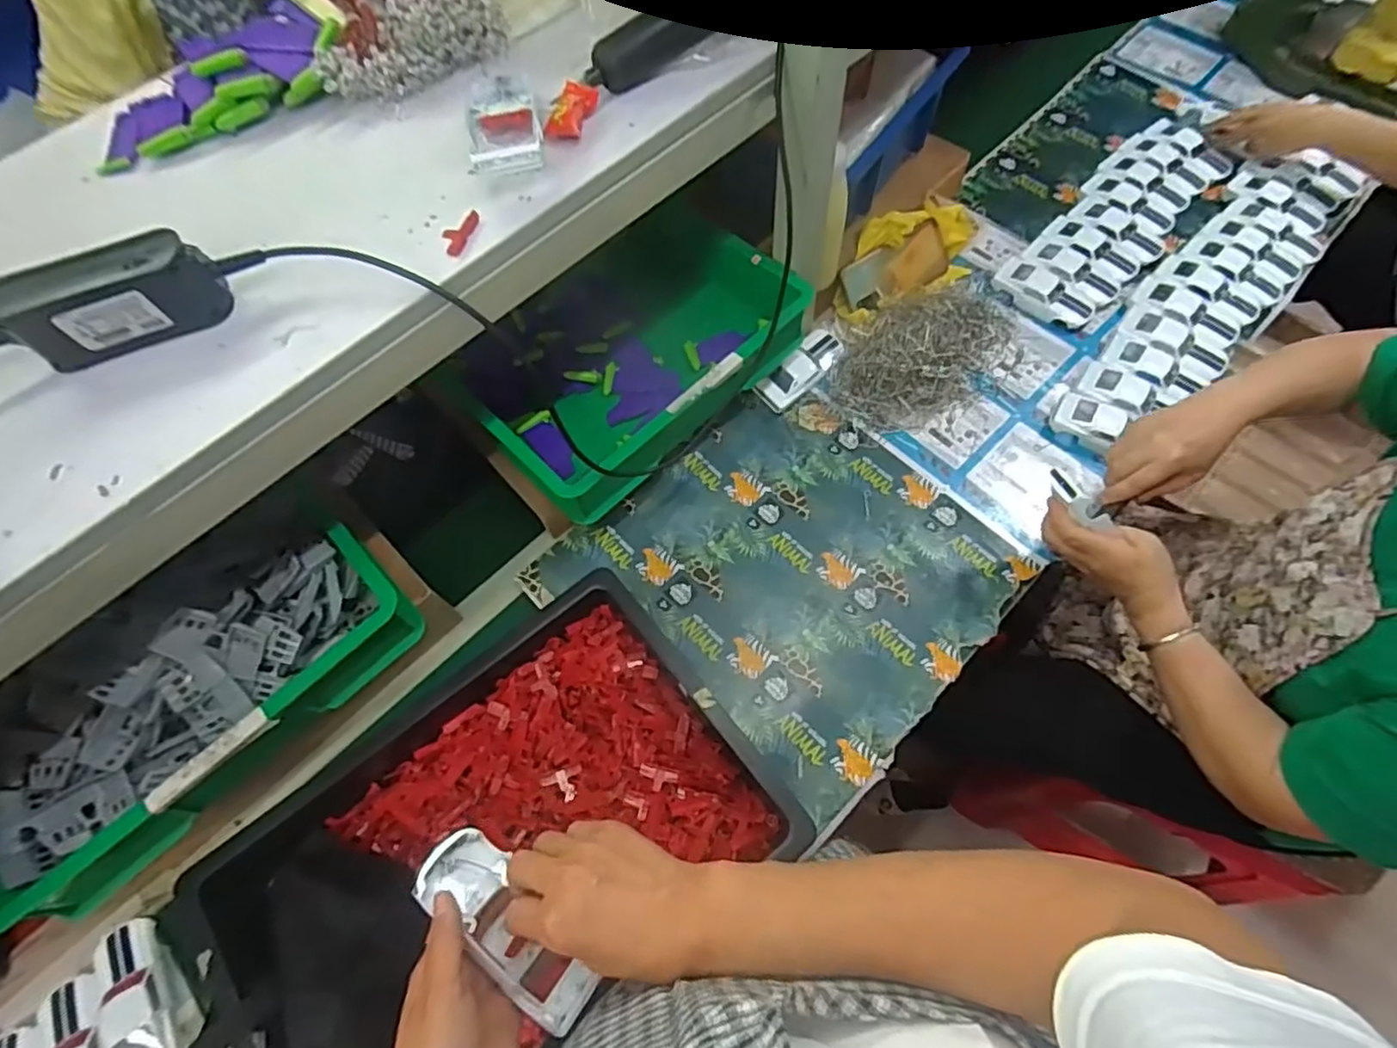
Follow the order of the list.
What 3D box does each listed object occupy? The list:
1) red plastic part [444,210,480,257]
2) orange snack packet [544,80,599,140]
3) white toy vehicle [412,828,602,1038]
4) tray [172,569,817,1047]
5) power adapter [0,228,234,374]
[{"bbox_3d":[-0.173,-0.210,0.481,0.020,0.007,0.039,18,66,12],"label":"red plastic part"},{"bbox_3d":[-0.097,-0.316,0.513,0.026,0.018,0.049,18,67,12],"label":"orange snack packet"},{"bbox_3d":[-0.127,0.262,0.431,0.130,0.042,0.054,44,44,11],"label":"white toy vehicle"},{"bbox_3d":[-0.178,0.295,0.594,0.482,0.096,0.326,-33,66,-12],"label":"tray"},{"bbox_3d":[-0.369,-0.141,0.425,0.123,0.063,0.026,-30,66,-11],"label":"power adapter"}]

